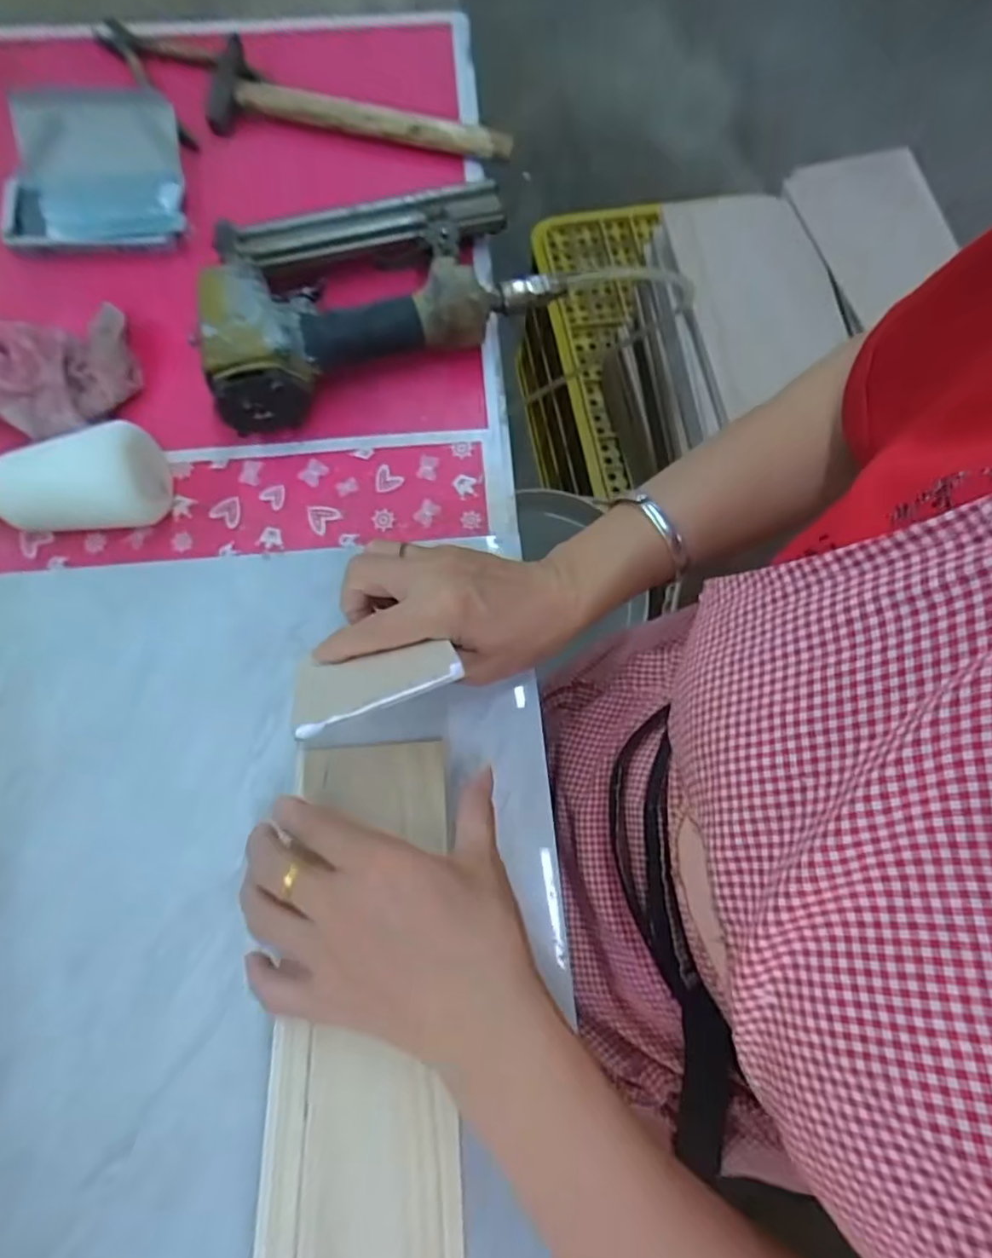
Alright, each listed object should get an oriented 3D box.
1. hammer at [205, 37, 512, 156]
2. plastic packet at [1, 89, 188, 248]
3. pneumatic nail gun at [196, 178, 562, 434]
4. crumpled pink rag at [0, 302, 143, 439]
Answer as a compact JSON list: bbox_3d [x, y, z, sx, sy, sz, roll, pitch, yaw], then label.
[{"bbox_3d":[-0.111,-0.433,0.520,0.251,0.034,0.085,11,74,1],"label":"hammer"},{"bbox_3d":[-0.312,-0.360,0.490,0.128,0.025,0.128,-6,75,-4],"label":"plastic packet"},{"bbox_3d":[-0.096,-0.246,0.454,0.241,0.059,0.147,-23,77,-8],"label":"pneumatic nail gun"},{"bbox_3d":[-0.334,-0.180,0.439,0.149,0.039,0.102,-12,75,-5],"label":"crumpled pink rag"}]

